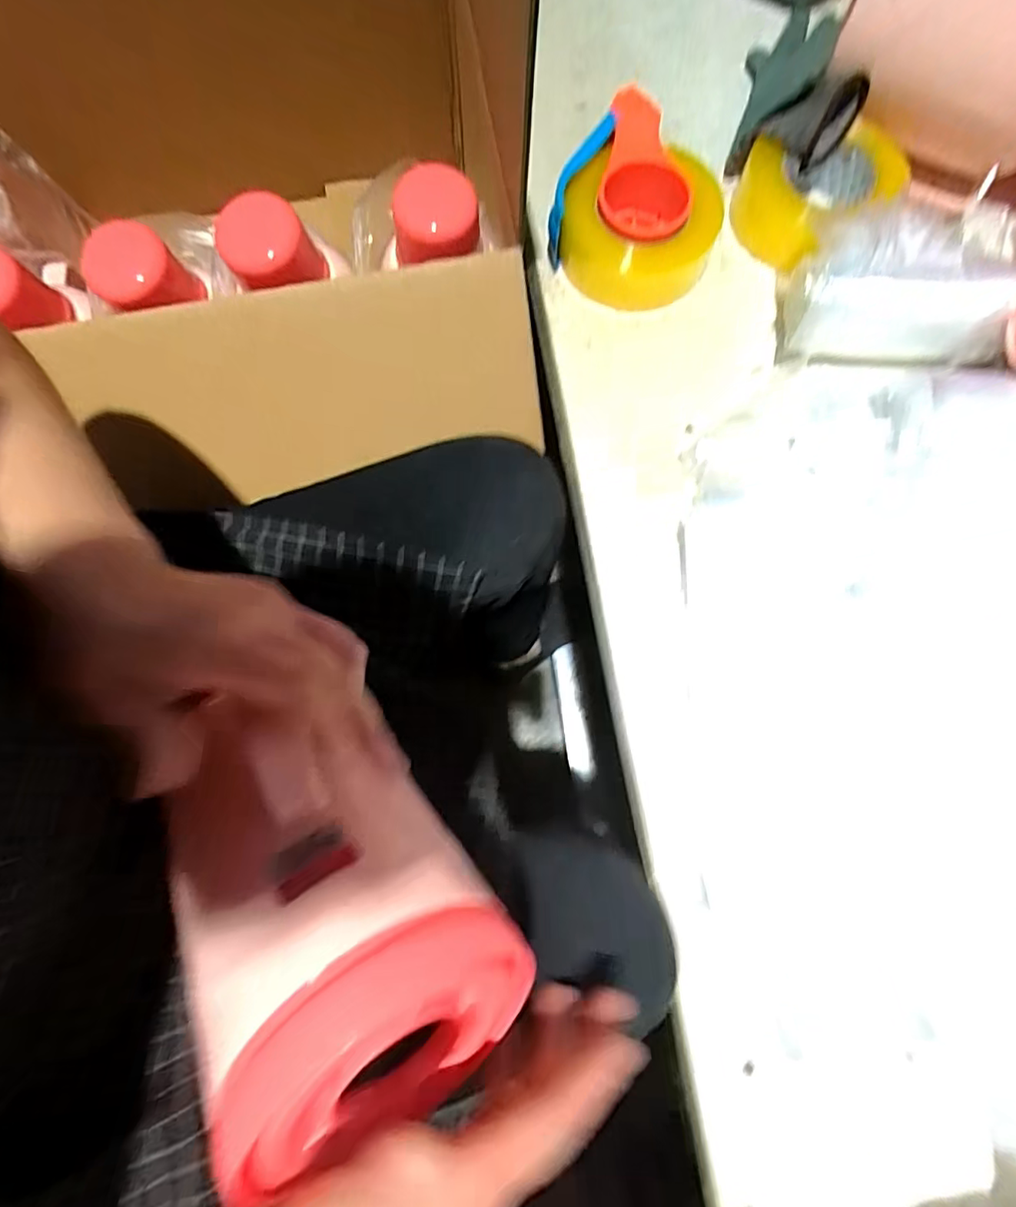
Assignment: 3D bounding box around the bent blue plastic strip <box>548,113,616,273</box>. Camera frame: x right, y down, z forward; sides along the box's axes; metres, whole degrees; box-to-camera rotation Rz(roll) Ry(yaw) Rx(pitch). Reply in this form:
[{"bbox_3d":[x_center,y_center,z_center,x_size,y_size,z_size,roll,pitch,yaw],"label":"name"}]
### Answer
[{"bbox_3d":[0.056,-0.345,0.456,0.020,0.030,0.115,27,101,7],"label":"bent blue plastic strip"}]

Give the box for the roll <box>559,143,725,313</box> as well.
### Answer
[{"bbox_3d":[0.108,-0.315,0.465,0.125,0.064,0.107,-1,77,0],"label":"roll"}]

